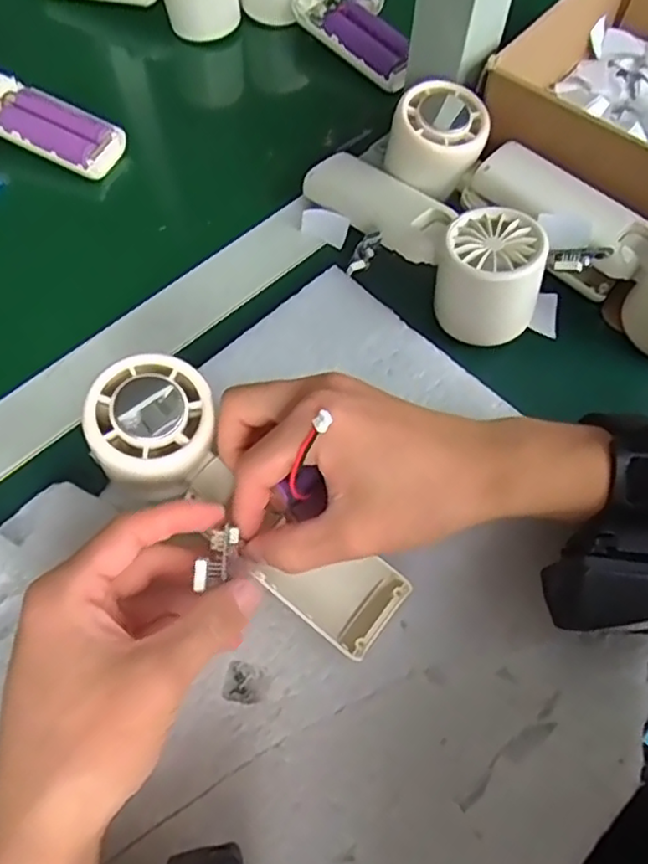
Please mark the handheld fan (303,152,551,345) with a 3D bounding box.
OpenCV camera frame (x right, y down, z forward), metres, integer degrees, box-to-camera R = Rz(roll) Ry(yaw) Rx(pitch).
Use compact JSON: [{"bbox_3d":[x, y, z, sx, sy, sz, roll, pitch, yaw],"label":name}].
[{"bbox_3d":[0.052,-0.118,0.371,0.055,0.050,0.165,-41,71,-19],"label":"handheld fan"}]

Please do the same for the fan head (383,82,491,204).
[{"bbox_3d":[0.067,-0.177,0.391,0.058,0.034,0.055,20,64,9],"label":"fan head"}]

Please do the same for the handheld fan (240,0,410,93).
[{"bbox_3d":[0.001,-0.316,0.476,0.054,0.053,0.159,-35,69,-17],"label":"handheld fan"}]

